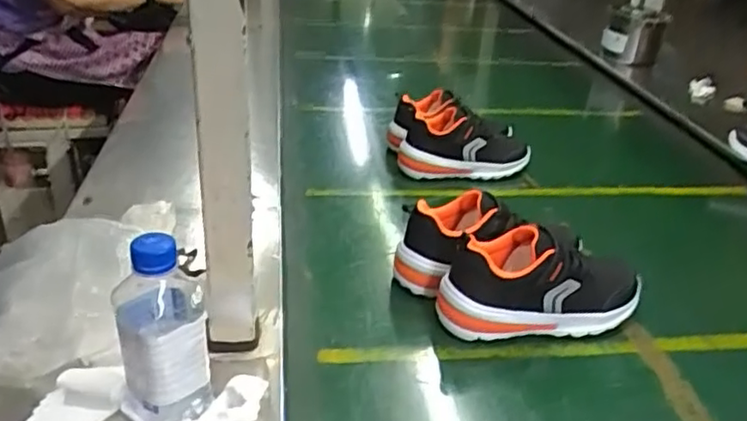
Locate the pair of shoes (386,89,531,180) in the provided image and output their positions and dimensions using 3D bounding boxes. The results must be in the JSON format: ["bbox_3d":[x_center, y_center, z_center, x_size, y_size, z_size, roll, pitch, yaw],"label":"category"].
[{"bbox_3d":[0.135,-0.114,1.018,0.201,0.105,0.123,-5,30,-16],"label":"pair of shoes"}]

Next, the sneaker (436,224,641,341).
[{"bbox_3d":[0.178,0.075,0.689,0.208,0.112,0.065,-2,30,-10],"label":"sneaker"}]

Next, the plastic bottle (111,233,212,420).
[{"bbox_3d":[-0.169,0.090,0.519,0.062,0.167,0.072,-12,33,-26],"label":"plastic bottle"}]

